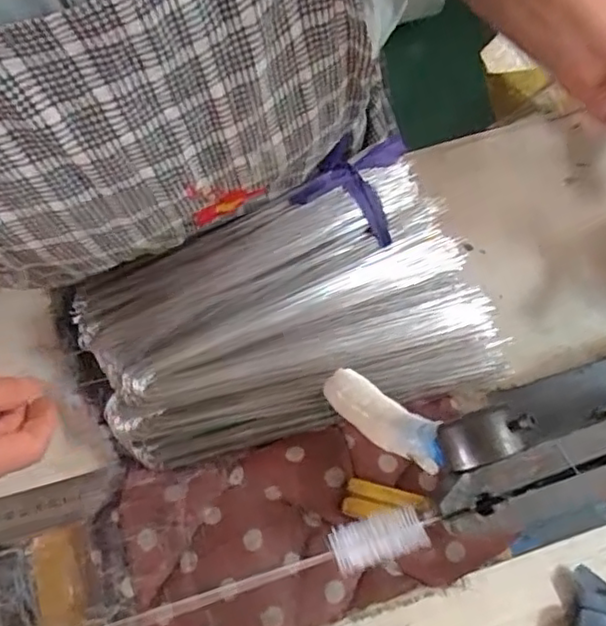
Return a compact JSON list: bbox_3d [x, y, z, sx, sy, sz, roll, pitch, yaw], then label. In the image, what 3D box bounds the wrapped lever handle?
[{"bbox_3d":[0.044,0.058,0.363,0.024,0.018,0.095,-48,38,-10],"label":"wrapped lever handle"}]

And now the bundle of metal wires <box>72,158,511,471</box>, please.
[{"bbox_3d":[-0.007,0.008,0.451,0.272,0.058,0.165,-20,79,-6],"label":"bundle of metal wires"}]

